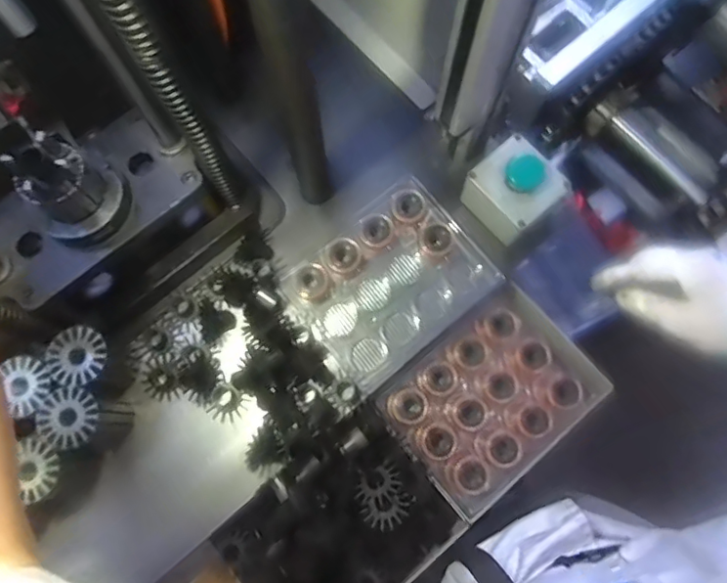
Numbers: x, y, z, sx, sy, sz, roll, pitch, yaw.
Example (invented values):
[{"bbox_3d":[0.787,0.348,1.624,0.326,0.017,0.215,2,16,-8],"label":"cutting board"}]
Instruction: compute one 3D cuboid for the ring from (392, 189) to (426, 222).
[{"bbox_3d":[0.048,-0.093,0.596,0.036,0.015,0.037,0,76,0],"label":"ring"}]

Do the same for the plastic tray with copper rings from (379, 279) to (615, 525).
[{"bbox_3d":[0.140,0.110,0.602,0.213,0.047,0.158,-38,79,-8],"label":"plastic tray with copper rings"}]

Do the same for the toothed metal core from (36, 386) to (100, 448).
[{"bbox_3d":[-0.260,0.122,0.525,0.055,0.085,0.054,-4,76,-1],"label":"toothed metal core"}]

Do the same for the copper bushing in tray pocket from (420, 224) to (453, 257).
[{"bbox_3d":[0.078,-0.053,0.591,0.033,0.017,0.034,0,76,0],"label":"copper bushing in tray pocket"}]

